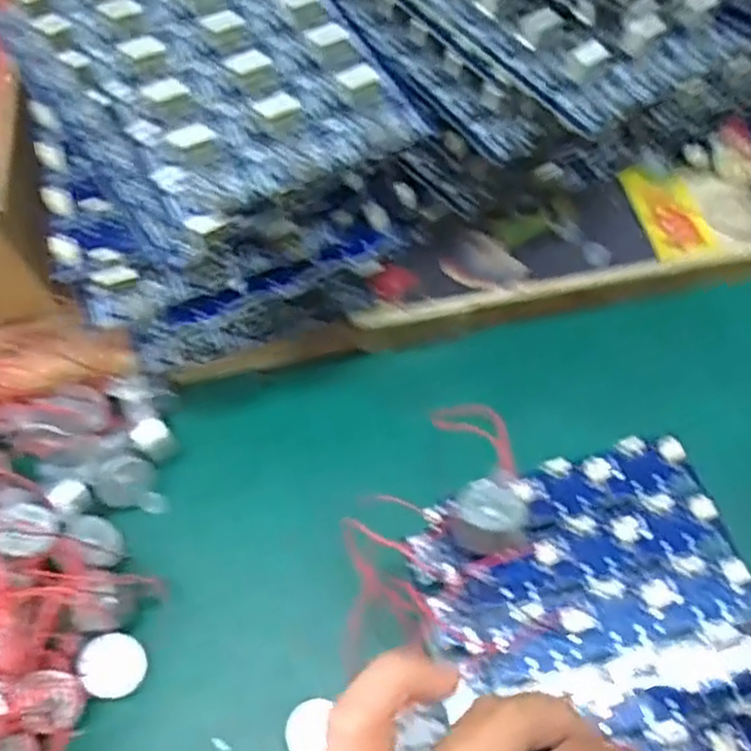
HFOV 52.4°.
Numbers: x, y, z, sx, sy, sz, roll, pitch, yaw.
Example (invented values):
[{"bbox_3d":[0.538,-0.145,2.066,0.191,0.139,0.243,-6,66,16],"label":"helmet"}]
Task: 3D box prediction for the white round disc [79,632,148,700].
[{"bbox_3d":[-0.102,0.114,0.298,0.023,0.010,0.023,-1,60,2],"label":"white round disc"}]

